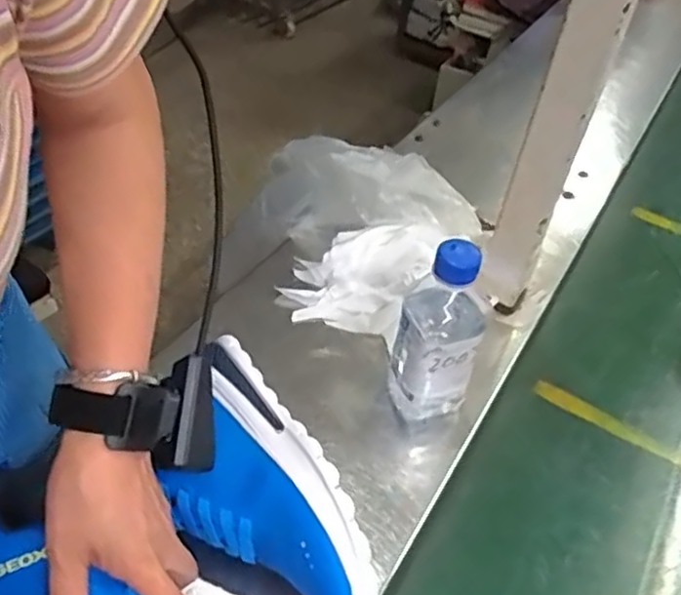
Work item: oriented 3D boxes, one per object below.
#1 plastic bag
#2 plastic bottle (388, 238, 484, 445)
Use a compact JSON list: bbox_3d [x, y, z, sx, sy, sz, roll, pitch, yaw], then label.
[{"bbox_3d":[0.026,-0.077,0.675,0.188,0.086,0.235,-3,44,-7],"label":"plastic bag"},{"bbox_3d":[0.076,0.034,0.527,0.068,0.183,0.066,8,43,3],"label":"plastic bottle"}]

